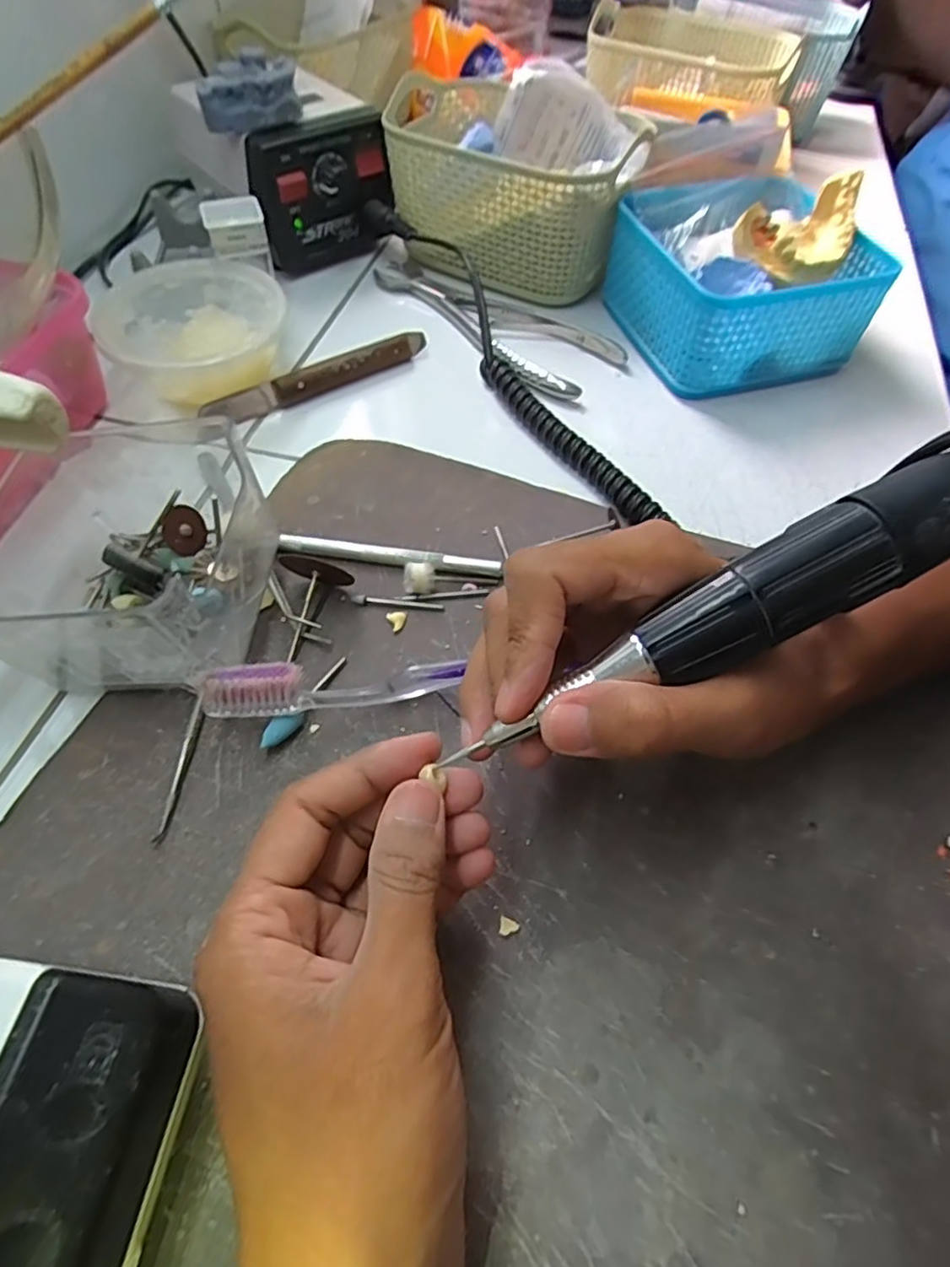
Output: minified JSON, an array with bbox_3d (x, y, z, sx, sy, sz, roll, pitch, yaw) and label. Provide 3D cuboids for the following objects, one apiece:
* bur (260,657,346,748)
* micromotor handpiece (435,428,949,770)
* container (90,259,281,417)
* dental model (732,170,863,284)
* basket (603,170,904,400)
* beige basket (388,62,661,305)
[{"bbox_3d":[-0.068,0.027,0.259,0.008,0.011,0.050,26,59,15],"label":"bur"},{"bbox_3d":[0.094,-0.020,0.174,0.159,0.022,0.025,-30,60,6],"label":"micromotor handpiece"},{"bbox_3d":[-0.162,-0.170,0.374,0.103,0.044,0.114,-3,56,-4],"label":"container"},{"bbox_3d":[0.195,-0.245,0.390,0.064,0.035,0.067,23,85,9],"label":"dental model"},{"bbox_3d":[0.165,-0.226,0.408,0.131,0.067,0.135,-15,58,-11],"label":"basket"},{"bbox_3d":[0.025,-0.310,0.443,0.170,0.089,0.119,25,59,15],"label":"beige basket"}]

